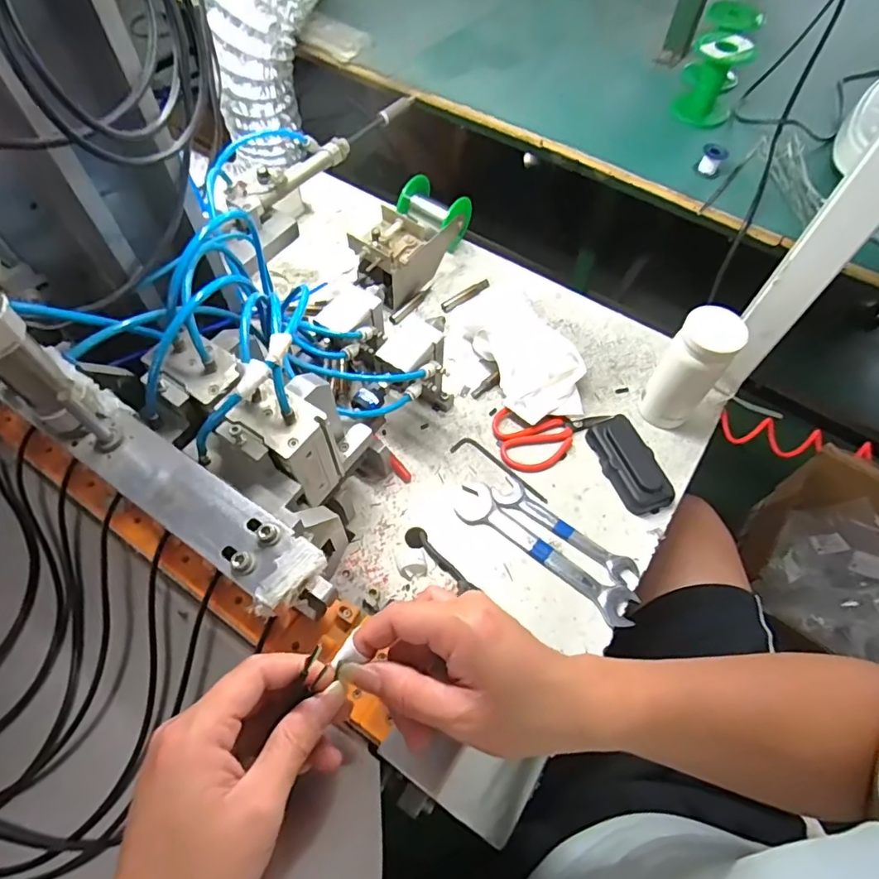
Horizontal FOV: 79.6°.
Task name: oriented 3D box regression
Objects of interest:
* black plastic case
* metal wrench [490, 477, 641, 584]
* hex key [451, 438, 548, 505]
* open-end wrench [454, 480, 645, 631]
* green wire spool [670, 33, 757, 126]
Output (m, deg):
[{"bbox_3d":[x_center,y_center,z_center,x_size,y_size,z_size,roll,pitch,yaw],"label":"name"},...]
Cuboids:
[{"bbox_3d":[0.199,0.025,0.550,0.053,0.025,0.104,-14,62,-10],"label":"black plastic case"},{"bbox_3d":[0.123,0.090,0.523,0.153,0.007,0.030,36,65,17],"label":"metal wrench"},{"bbox_3d":[0.066,0.030,0.556,0.115,0.004,0.023,29,63,14],"label":"hex key"},{"bbox_3d":[0.098,0.107,0.513,0.196,0.012,0.038,35,65,17],"label":"open-end wrench"},{"bbox_3d":[0.322,-0.423,0.622,0.066,0.087,0.071,19,61,9],"label":"green wire spool"}]

